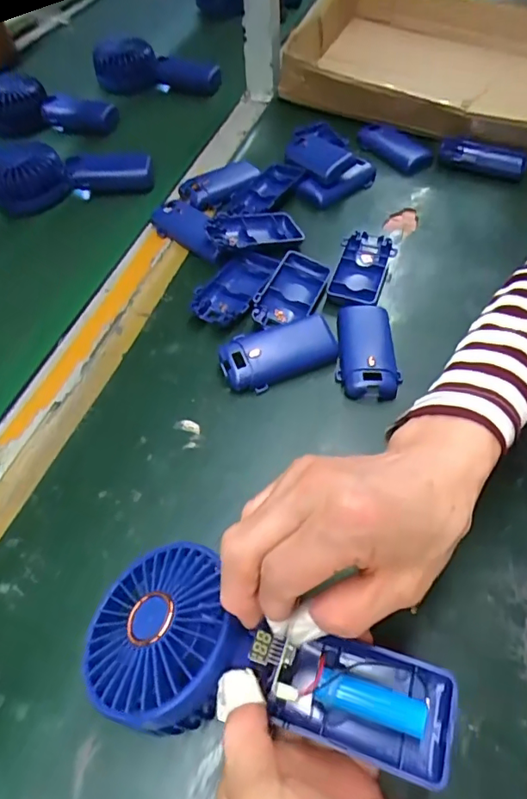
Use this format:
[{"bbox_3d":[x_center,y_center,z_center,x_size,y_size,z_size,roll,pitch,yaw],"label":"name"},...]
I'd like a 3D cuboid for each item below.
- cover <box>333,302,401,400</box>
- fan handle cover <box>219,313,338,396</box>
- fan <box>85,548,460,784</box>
[{"bbox_3d":[0.084,-0.043,0.407,0.046,0.021,0.094,4,55,2],"label":"cover"},{"bbox_3d":[0.012,-0.039,0.406,0.092,0.011,0.049,-22,77,-14],"label":"fan handle cover"},{"bbox_3d":[-0.005,0.117,0.231,0.175,0.040,0.079,10,55,16],"label":"fan"}]

